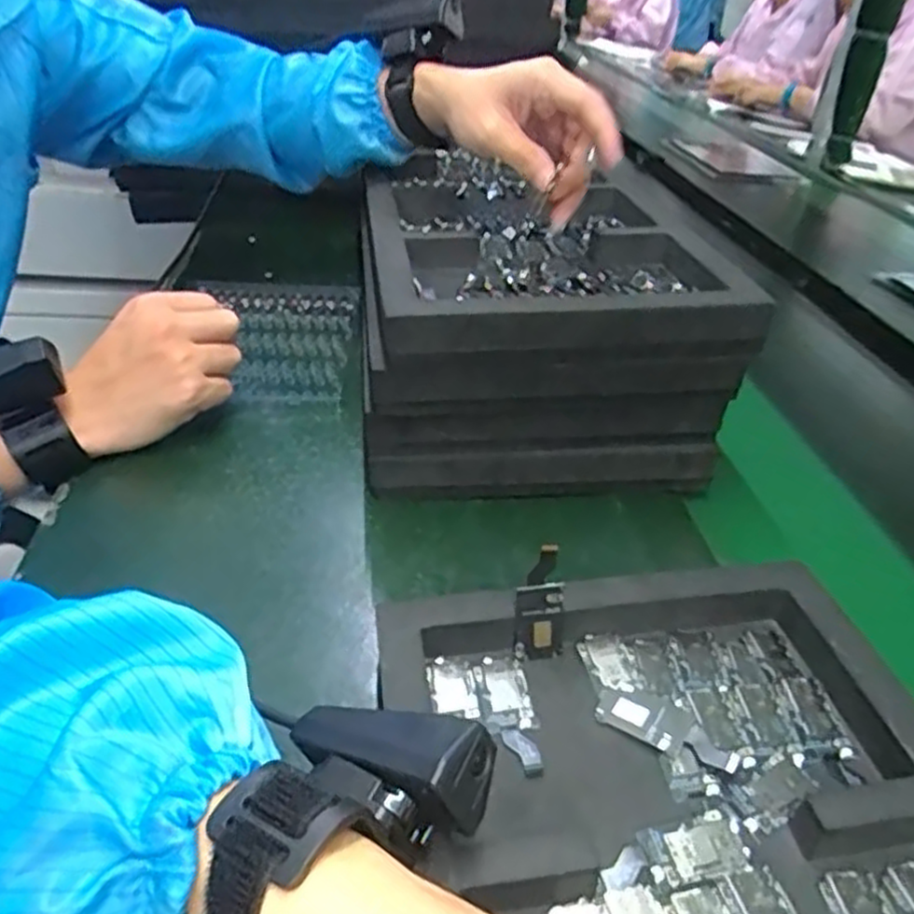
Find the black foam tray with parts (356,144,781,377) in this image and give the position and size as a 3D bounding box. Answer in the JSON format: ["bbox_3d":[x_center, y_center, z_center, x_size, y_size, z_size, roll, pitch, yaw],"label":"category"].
[{"bbox_3d":[0.038,-0.193,0.590,0.228,0.037,0.450,0,35,-10],"label":"black foam tray with parts"}]

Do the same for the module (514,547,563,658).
[{"bbox_3d":[0.038,0.068,0.350,0.023,0.059,0.007,-4,20,-11],"label":"module"}]

